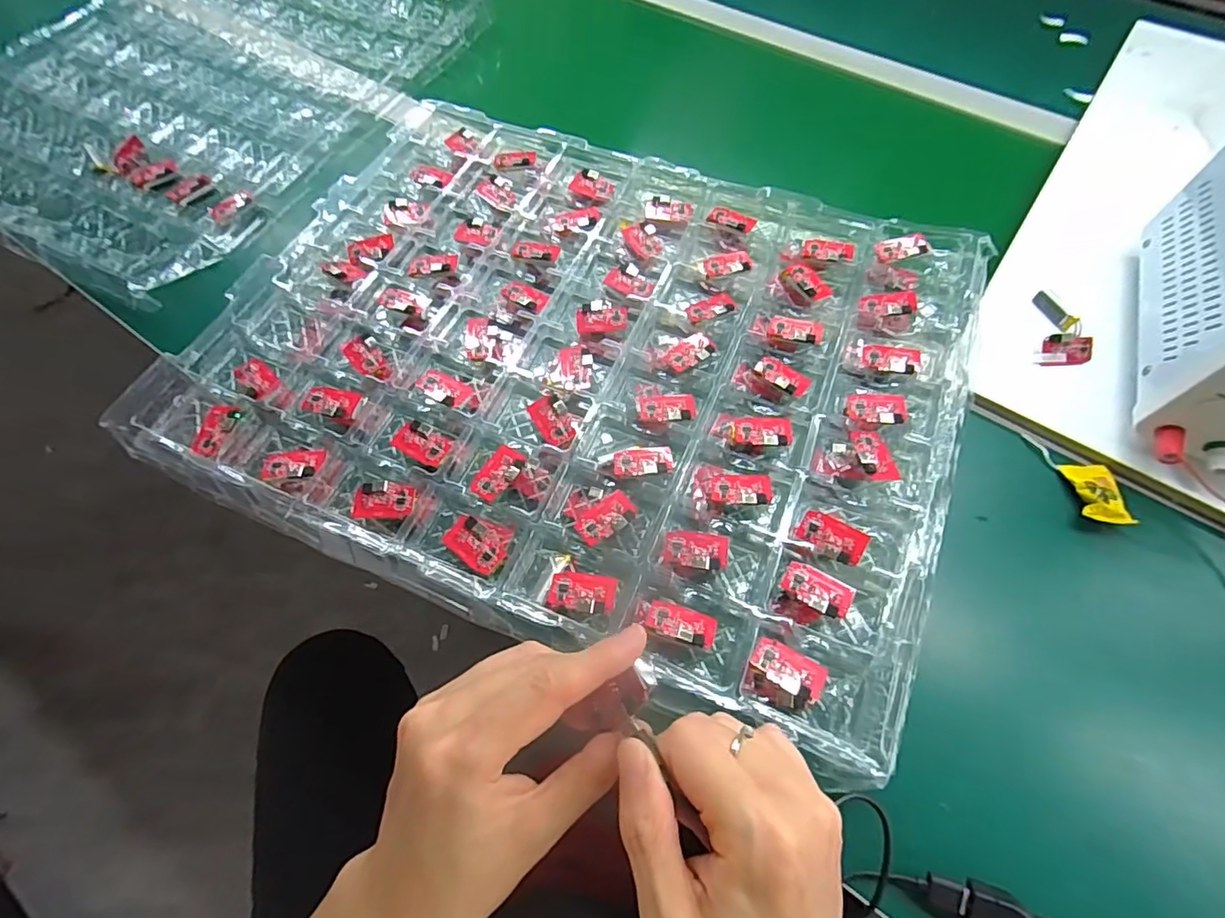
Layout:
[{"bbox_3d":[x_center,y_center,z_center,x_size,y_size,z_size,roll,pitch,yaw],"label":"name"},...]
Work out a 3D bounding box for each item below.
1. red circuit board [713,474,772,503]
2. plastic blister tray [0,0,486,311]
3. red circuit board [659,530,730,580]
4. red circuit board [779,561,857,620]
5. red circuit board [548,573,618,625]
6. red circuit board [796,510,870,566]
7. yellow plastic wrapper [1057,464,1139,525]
[{"bbox_3d":[0.077,0.018,0.333,0.035,0.004,0.022,2,48,7],"label":"red circuit board"},{"bbox_3d":[-0.408,-0.381,0.554,0.376,0.025,0.475,25,65,12],"label":"plastic blister tray"},{"bbox_3d":[0.047,0.053,0.316,0.036,0.007,0.025,8,62,5],"label":"red circuit board"},{"bbox_3d":[0.111,0.072,0.301,0.036,0.008,0.022,25,65,13],"label":"red circuit board"},{"bbox_3d":[-0.017,0.074,0.303,0.035,0.007,0.024,11,63,6],"label":"red circuit board"},{"bbox_3d":[0.122,0.045,0.311,0.034,0.008,0.022,29,66,15],"label":"red circuit board"},{"bbox_3d":[0.306,0.021,0.350,0.025,0.013,0.043,0,62,0],"label":"yellow plastic wrapper"}]

